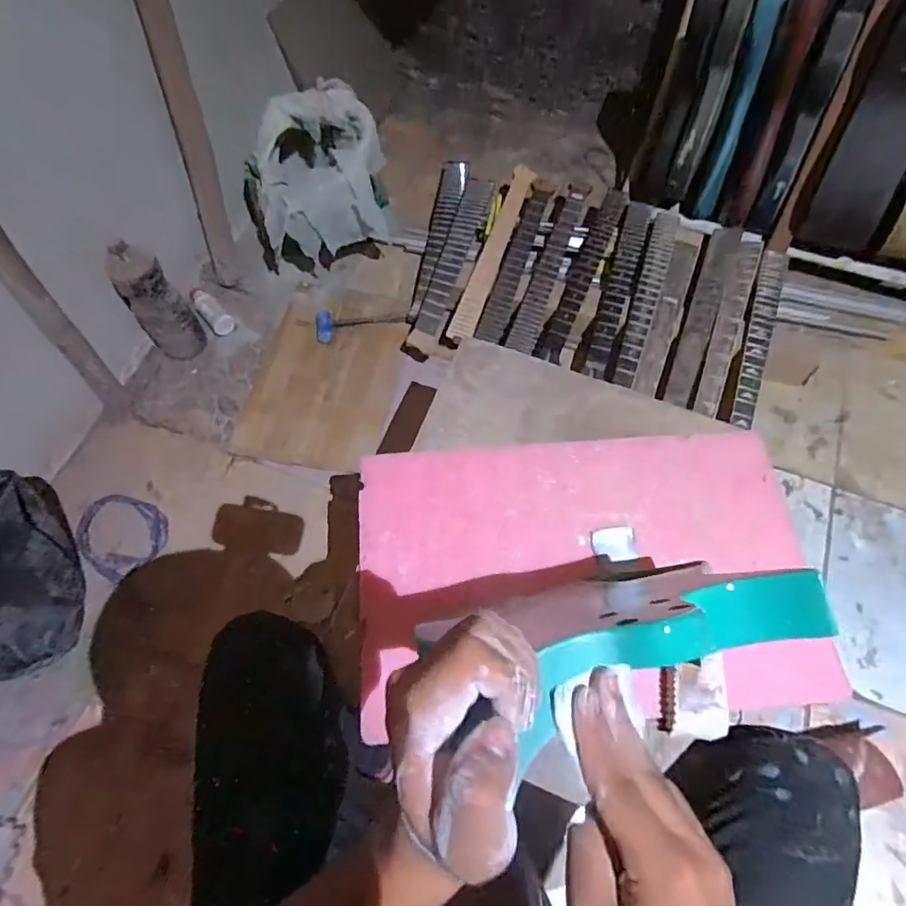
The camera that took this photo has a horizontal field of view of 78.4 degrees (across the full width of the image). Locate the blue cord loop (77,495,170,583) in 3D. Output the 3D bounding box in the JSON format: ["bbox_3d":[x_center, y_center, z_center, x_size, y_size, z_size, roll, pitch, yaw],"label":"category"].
[{"bbox_3d":[-0.664,0.153,1.110,0.176,0.027,0.150,43,69,11],"label":"blue cord loop"}]

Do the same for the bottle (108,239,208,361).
[{"bbox_3d":[-0.627,-0.309,1.188,0.102,0.305,0.089,-36,69,-16],"label":"bottle"}]

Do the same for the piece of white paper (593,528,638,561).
[{"bbox_3d":[0.196,0.110,0.671,0.049,0.009,0.043,-4,64,-1],"label":"piece of white paper"}]

